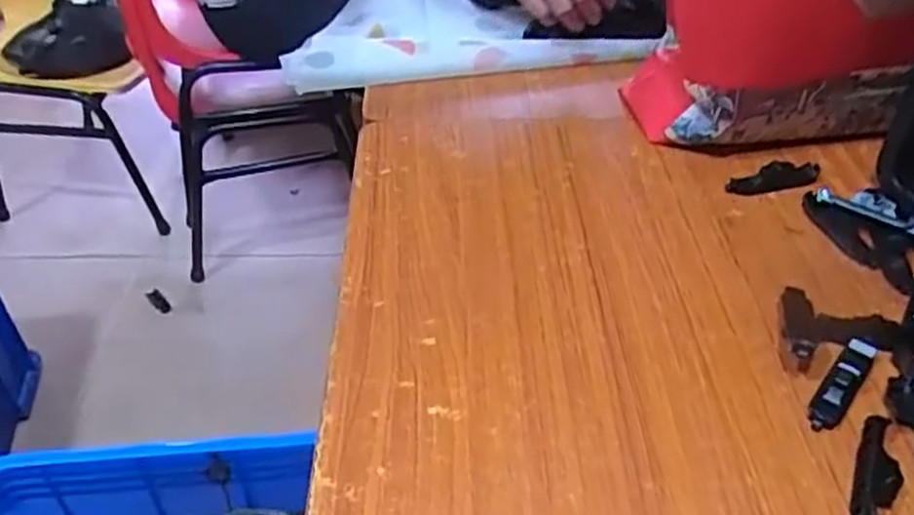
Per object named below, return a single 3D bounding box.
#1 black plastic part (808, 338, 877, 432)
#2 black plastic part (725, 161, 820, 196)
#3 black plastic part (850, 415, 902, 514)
[{"bbox_3d":[0.238,0.073,0.469,0.018,0.017,0.079,28,48,30],"label":"black plastic part"},{"bbox_3d":[0.267,-0.066,0.640,0.085,0.014,0.026,-8,41,-9],"label":"black plastic part"},{"bbox_3d":[0.232,0.121,0.420,0.021,0.015,0.078,18,44,21],"label":"black plastic part"}]

